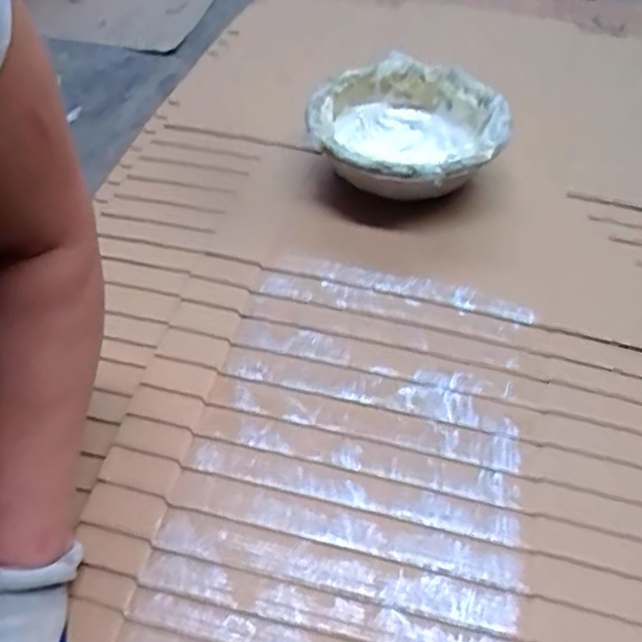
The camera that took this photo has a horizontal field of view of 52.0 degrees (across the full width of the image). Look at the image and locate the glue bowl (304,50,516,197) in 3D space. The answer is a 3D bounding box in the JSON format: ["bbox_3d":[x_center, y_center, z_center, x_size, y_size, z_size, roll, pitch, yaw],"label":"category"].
[{"bbox_3d":[0.084,-0.188,0.661,0.181,0.086,0.191,-1,53,2],"label":"glue bowl"}]

